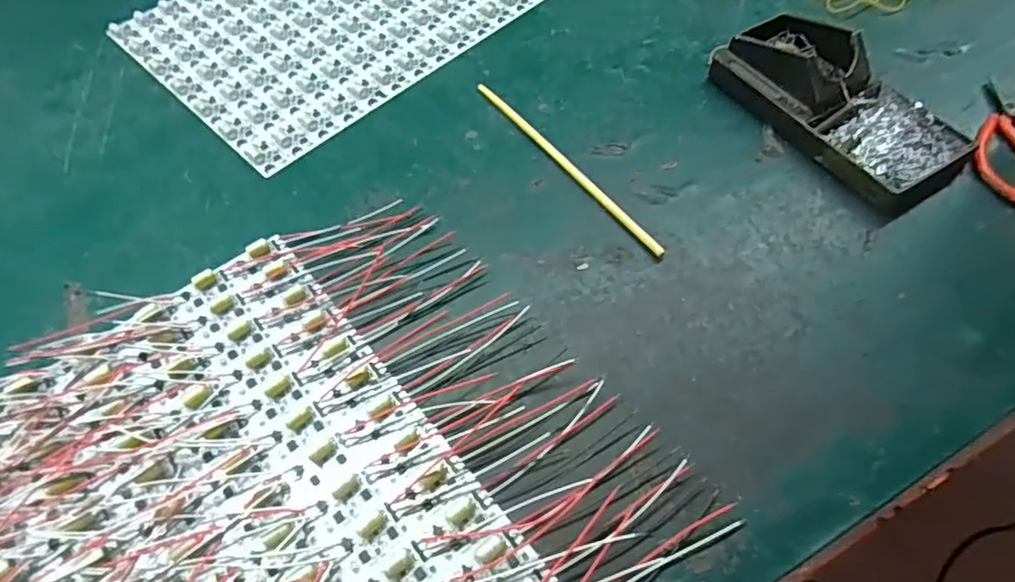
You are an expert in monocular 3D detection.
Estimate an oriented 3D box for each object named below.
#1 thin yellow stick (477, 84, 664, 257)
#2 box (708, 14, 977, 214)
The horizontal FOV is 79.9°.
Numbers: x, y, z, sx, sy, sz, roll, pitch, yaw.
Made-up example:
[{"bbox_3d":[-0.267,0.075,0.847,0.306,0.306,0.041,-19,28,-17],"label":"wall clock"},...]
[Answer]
[{"bbox_3d":[0.036,-0.086,0.403,0.007,0.005,0.192,-30,60,-16],"label":"thin yellow stick"},{"bbox_3d":[0.219,-0.132,0.400,0.082,0.044,0.168,-28,59,-15],"label":"box"}]

